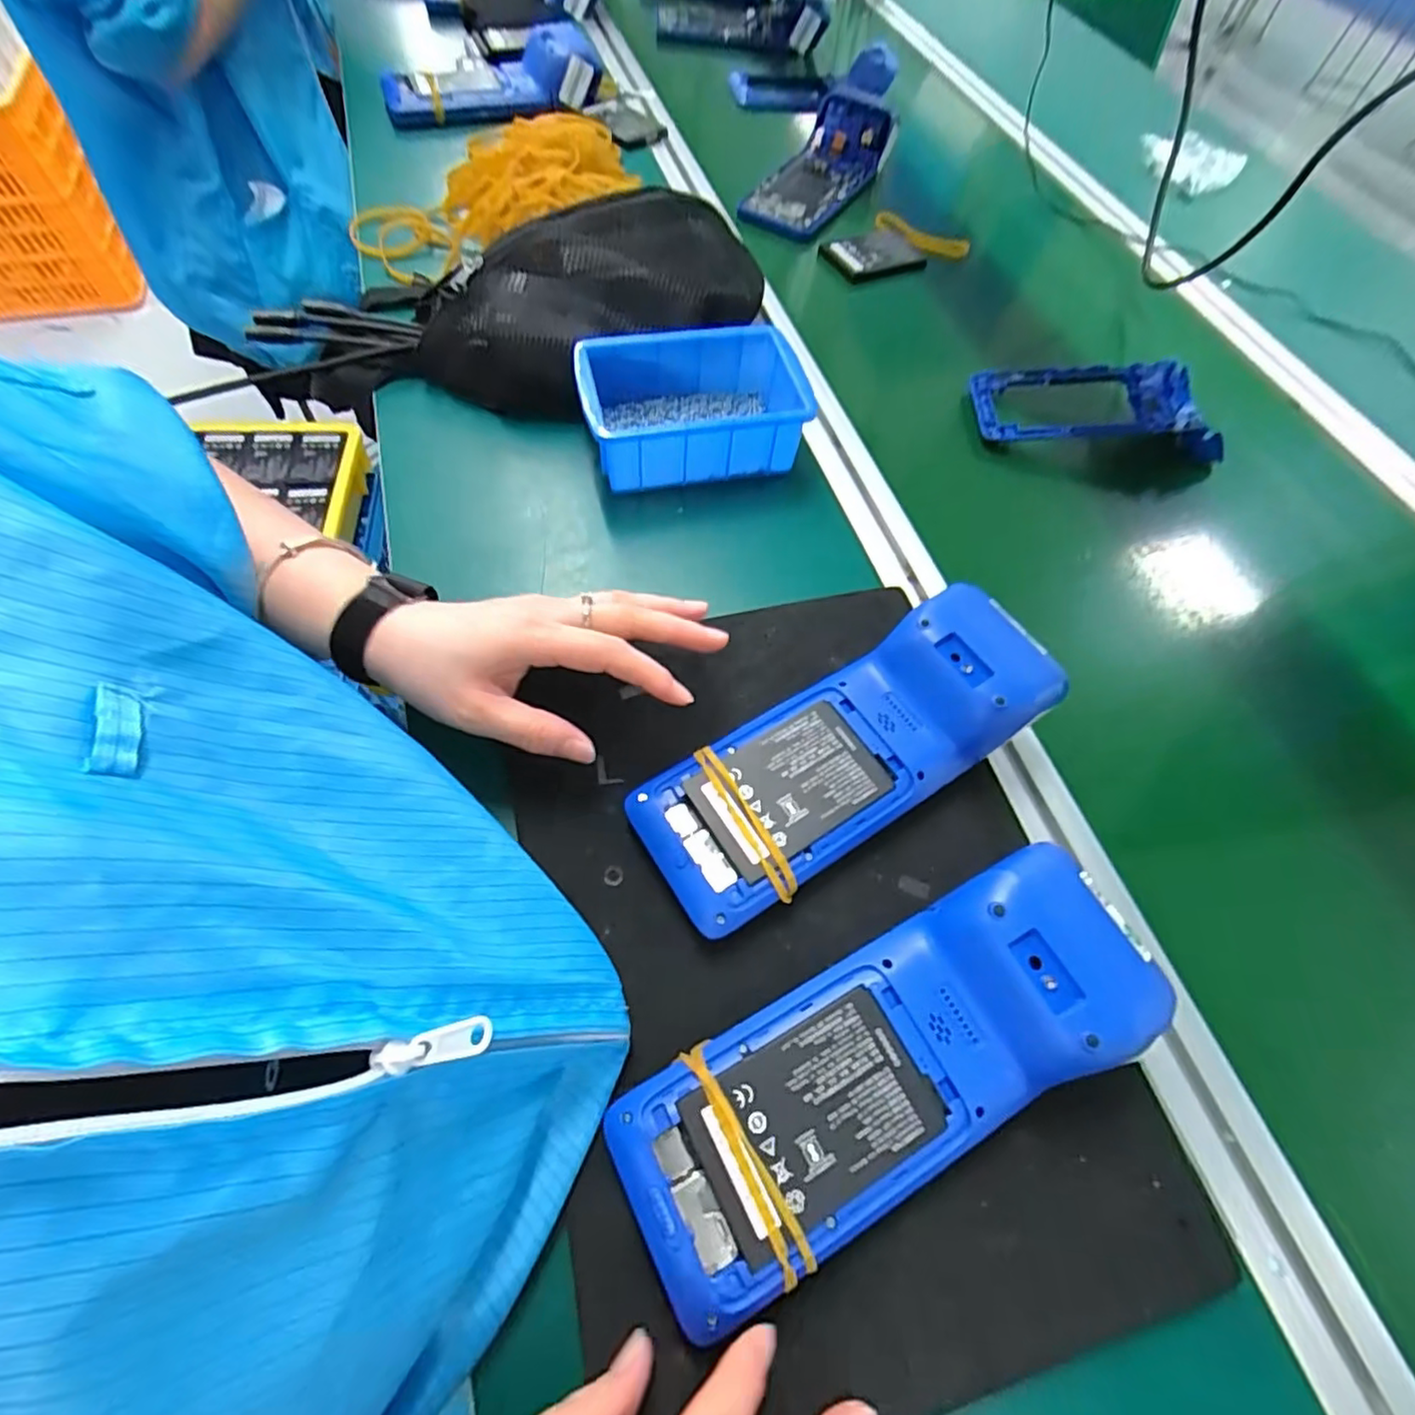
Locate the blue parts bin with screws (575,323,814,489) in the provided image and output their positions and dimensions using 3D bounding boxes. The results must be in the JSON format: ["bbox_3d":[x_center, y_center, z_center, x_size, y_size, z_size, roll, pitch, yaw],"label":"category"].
[{"bbox_3d":[-0.010,-0.205,0.452,0.144,0.059,0.100,-12,63,-10],"label":"blue parts bin with screws"}]

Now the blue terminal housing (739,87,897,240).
[{"bbox_3d":[0.125,-0.594,0.702,0.095,0.056,0.268,24,63,9],"label":"blue terminal housing"}]

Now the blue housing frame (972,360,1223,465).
[{"bbox_3d":[0.314,-0.244,0.524,0.198,0.031,0.083,5,62,-1],"label":"blue housing frame"}]

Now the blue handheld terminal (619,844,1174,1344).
[{"bbox_3d":[0.072,0.141,0.258,0.216,0.051,0.080,-24,66,-16],"label":"blue handheld terminal"}]

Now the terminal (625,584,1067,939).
[{"bbox_3d":[0.069,0.021,0.322,0.212,0.053,0.077,-29,67,-18],"label":"terminal"}]

